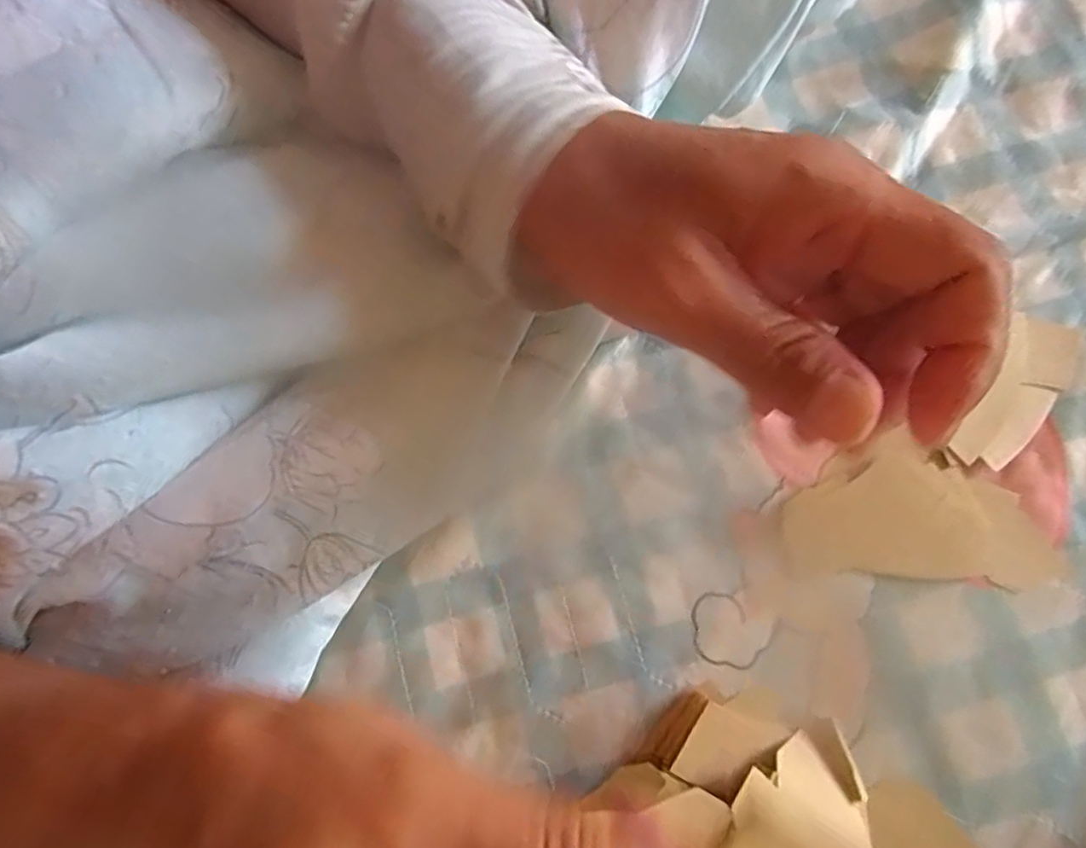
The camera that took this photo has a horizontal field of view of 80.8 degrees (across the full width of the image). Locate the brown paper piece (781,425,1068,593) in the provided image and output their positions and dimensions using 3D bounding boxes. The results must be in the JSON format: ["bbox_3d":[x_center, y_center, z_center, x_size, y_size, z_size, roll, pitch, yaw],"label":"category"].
[{"bbox_3d":[0.136,0.032,0.229,0.093,0.007,0.049,3,80,1],"label":"brown paper piece"}]

